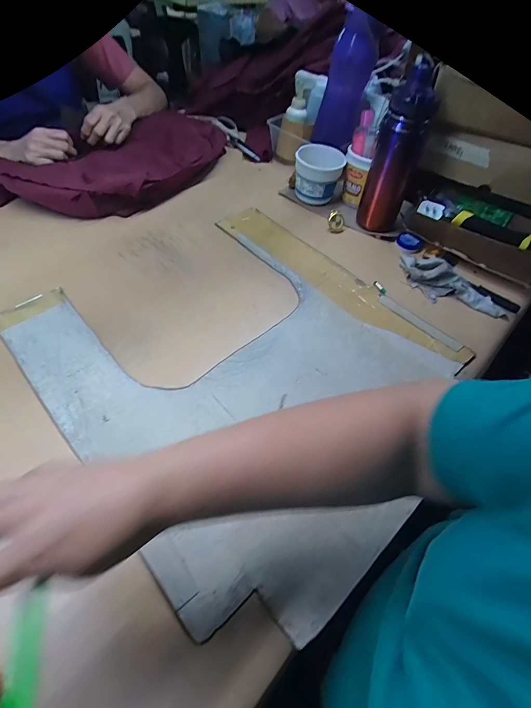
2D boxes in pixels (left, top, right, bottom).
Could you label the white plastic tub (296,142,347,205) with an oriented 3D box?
[{"bbox_3d":[0.099,-0.338,0.691,0.088,0.082,0.088,2,52,-3],"label":"white plastic tub"}]

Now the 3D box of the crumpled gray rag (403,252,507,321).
[{"bbox_3d":[0.287,-0.110,0.559,0.066,0.032,0.170,-29,59,-24],"label":"crumpled gray rag"}]

